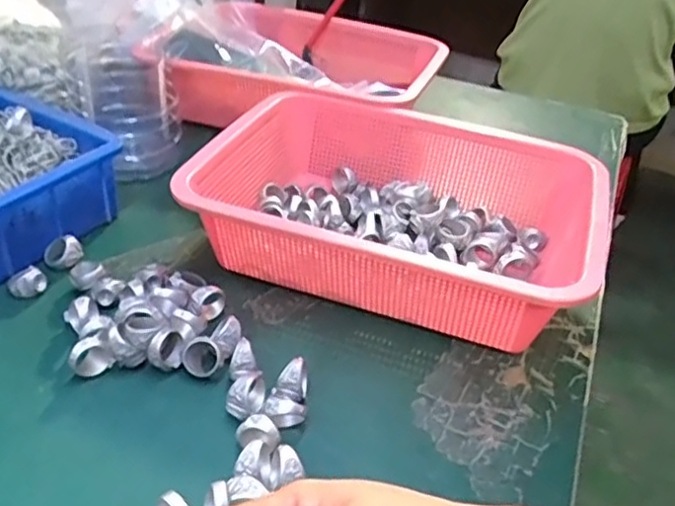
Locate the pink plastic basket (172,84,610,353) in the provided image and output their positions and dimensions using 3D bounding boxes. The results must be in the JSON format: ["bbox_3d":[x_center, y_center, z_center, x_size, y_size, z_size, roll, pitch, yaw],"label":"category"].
[{"bbox_3d":[0.047,-0.031,0.528,0.296,0.085,0.223,16,36,13],"label":"pink plastic basket"}]

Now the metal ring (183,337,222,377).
[{"bbox_3d":[-0.088,0.067,0.424,0.024,0.010,0.024,-29,80,-5],"label":"metal ring"}]

